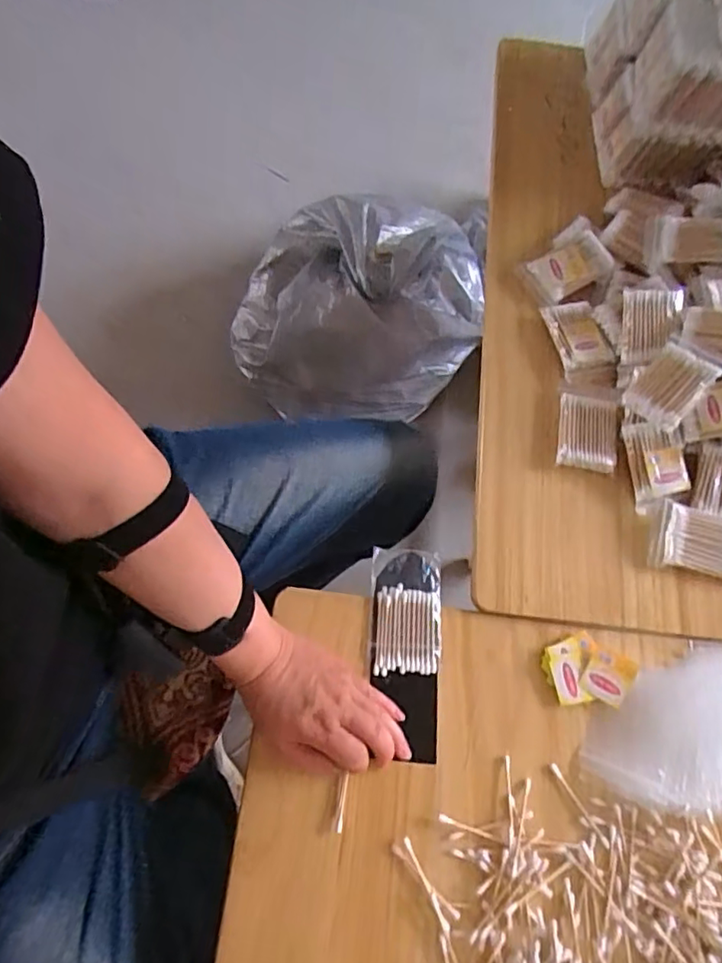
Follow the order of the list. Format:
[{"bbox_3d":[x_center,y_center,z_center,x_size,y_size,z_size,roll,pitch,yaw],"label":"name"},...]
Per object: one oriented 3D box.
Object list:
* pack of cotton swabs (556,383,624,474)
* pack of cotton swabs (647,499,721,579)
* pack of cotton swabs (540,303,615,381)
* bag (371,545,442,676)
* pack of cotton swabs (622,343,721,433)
[{"bbox_3d":[0.234,-0.058,0.590,0.063,0.015,0.095,10,72,1],"label":"pack of cotton swabs"},{"bbox_3d":[0.324,0.057,0.546,0.082,0.023,0.062,17,72,4],"label":"pack of cotton swabs"},{"bbox_3d":[0.232,-0.158,0.623,0.057,0.014,0.081,-18,73,-8],"label":"pack of cotton swabs"},{"bbox_3d":[0.042,0.118,0.532,0.062,0.009,0.113,2,72,-1],"label":"bag"},{"bbox_3d":[0.301,-0.094,0.562,0.080,0.015,0.061,-45,50,0],"label":"pack of cotton swabs"}]

